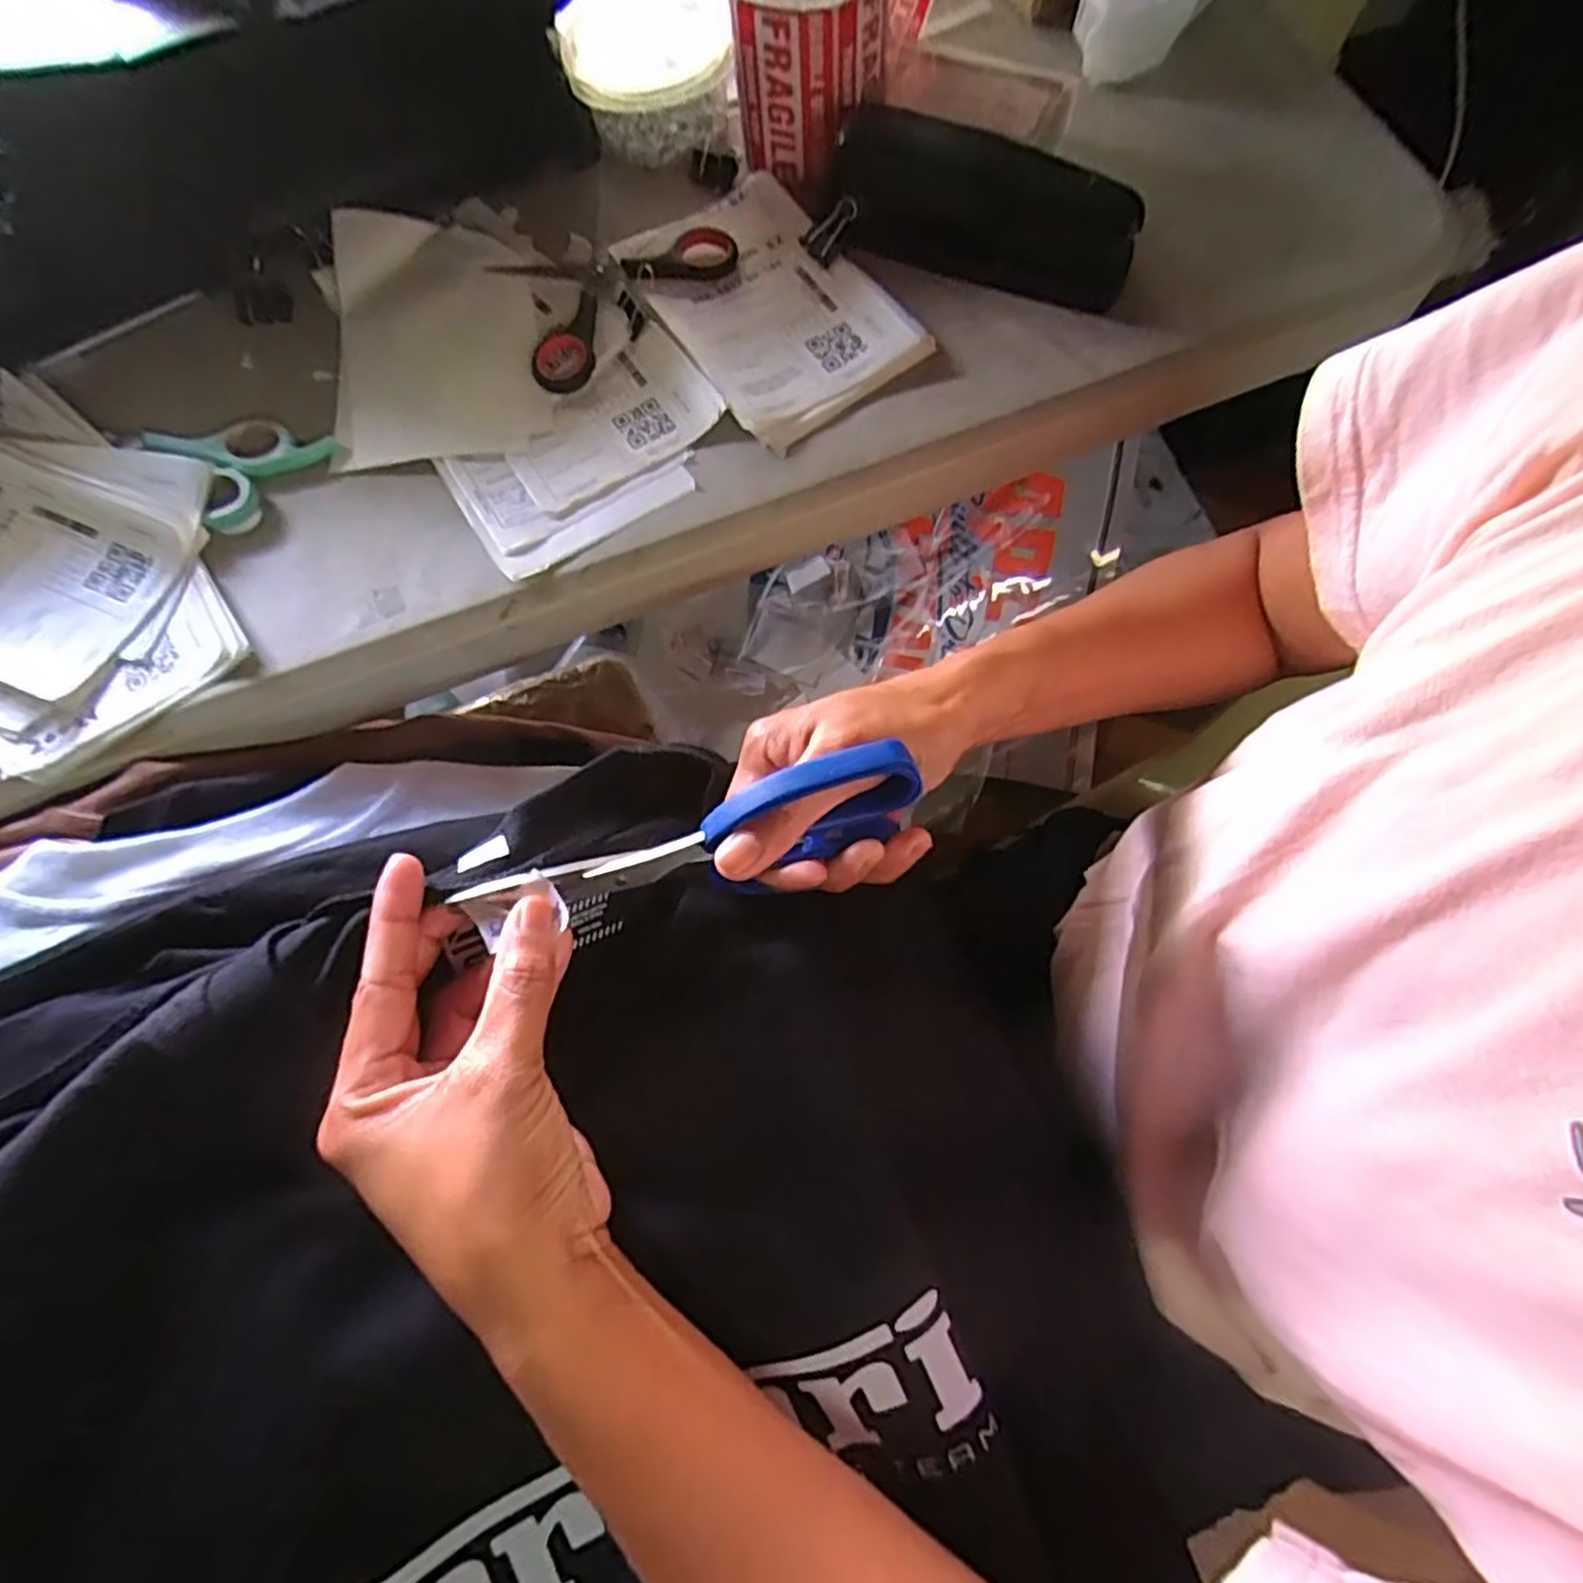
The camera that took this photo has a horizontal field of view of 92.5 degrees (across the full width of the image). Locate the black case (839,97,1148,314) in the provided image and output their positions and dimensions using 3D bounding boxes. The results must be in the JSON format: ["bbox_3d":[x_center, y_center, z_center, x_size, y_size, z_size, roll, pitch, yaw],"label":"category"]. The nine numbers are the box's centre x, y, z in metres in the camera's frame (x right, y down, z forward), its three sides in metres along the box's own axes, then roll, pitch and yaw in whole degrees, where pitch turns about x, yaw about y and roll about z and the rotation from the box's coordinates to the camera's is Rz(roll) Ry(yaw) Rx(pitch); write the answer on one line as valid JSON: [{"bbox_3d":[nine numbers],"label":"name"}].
[{"bbox_3d":[0.096,-0.290,0.377,0.151,0.049,0.039,18,71,8],"label":"black case"}]

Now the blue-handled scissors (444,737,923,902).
[{"bbox_3d":[-0.030,0.021,0.267,0.151,0.053,0.021,-16,70,0],"label":"blue-handled scissors"}]

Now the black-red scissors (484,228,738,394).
[{"bbox_3d":[-0.087,-0.265,0.394,0.121,0.011,0.086,-24,71,-7],"label":"black-red scissors"}]

